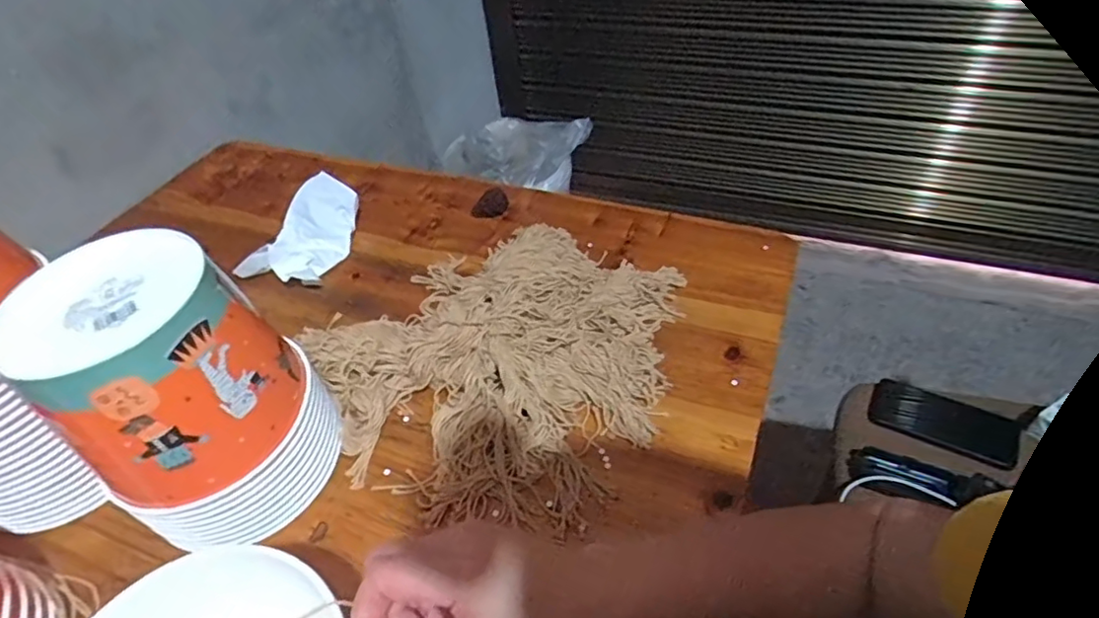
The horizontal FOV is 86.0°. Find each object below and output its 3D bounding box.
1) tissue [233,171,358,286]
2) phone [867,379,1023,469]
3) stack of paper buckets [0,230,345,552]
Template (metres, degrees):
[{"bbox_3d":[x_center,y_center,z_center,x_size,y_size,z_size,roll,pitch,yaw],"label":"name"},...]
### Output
[{"bbox_3d":[-0.290,-0.092,0.698,0.097,0.056,0.140,11,48,17],"label":"tissue"},{"bbox_3d":[0.536,0.151,0.805,0.172,0.013,0.085,23,53,26],"label":"phone"},{"bbox_3d":[-0.267,0.063,0.447,0.146,0.203,0.155,33,58,32],"label":"stack of paper buckets"}]

